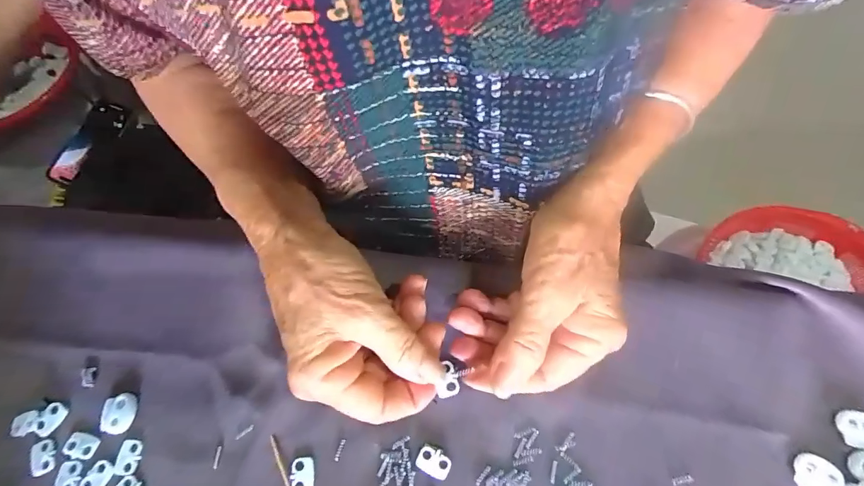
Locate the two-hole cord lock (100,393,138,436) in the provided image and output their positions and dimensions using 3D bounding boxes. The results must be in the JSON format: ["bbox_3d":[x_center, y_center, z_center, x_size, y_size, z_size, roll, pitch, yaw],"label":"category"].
[{"bbox_3d":[-0.186,0.101,0.257,0.018,0.004,0.022,-6,66,1],"label":"two-hole cord lock"}]

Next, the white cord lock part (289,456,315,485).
[{"bbox_3d":[-0.072,0.129,0.241,0.014,0.004,0.019,-2,66,3],"label":"white cord lock part"}]

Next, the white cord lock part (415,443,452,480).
[{"bbox_3d":[0.001,0.122,0.241,0.019,0.004,0.014,21,69,12],"label":"white cord lock part"}]

